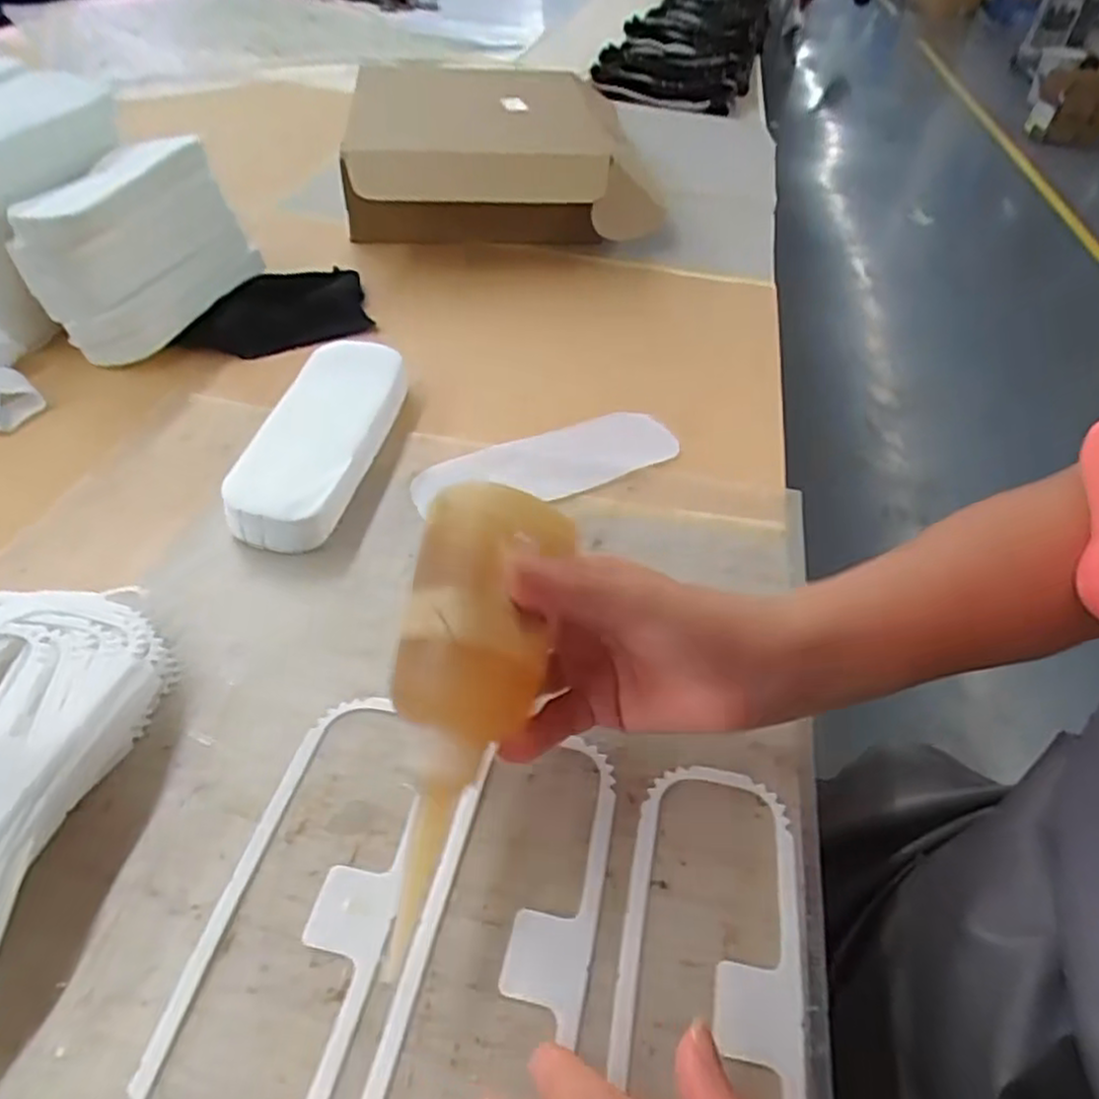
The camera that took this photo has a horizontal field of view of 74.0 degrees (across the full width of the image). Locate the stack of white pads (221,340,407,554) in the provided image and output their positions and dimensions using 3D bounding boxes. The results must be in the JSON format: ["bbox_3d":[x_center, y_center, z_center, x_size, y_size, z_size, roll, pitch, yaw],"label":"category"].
[{"bbox_3d":[-0.148,-0.076,0.487,0.066,0.035,0.188,8,45,3],"label":"stack of white pads"}]

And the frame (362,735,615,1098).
[{"bbox_3d":[-0.019,0.157,0.287,0.070,0.004,0.191,11,45,6],"label":"frame"}]

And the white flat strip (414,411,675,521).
[{"bbox_3d":[0.000,-0.062,0.515,0.199,0.010,0.056,-21,64,-27],"label":"white flat strip"}]

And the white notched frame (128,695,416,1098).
[{"bbox_3d":[-0.098,0.144,0.294,0.067,0.004,0.188,10,45,6],"label":"white notched frame"}]

